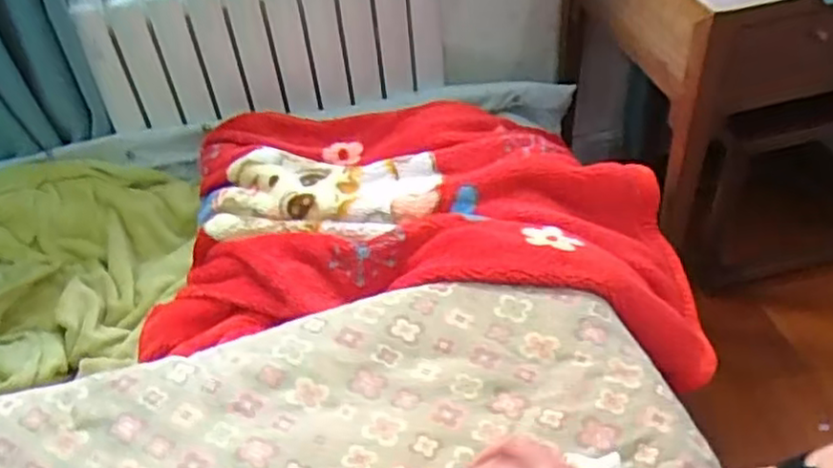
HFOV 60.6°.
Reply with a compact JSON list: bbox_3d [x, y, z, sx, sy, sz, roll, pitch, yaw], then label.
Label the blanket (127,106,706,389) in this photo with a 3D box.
[{"bbox_3d":[0.017,-0.025,1.180,0.812,0.176,0.497,-2,43,5],"label":"blanket"}]

